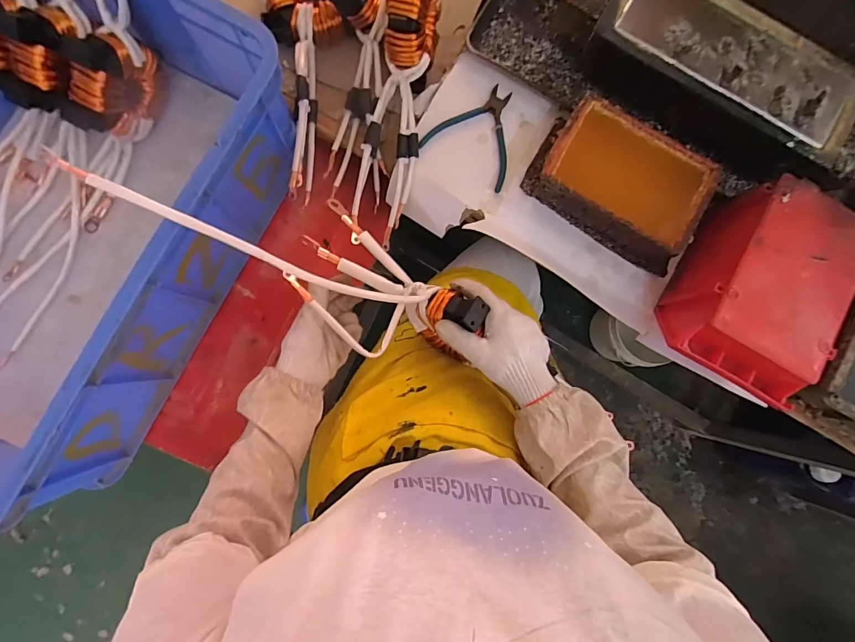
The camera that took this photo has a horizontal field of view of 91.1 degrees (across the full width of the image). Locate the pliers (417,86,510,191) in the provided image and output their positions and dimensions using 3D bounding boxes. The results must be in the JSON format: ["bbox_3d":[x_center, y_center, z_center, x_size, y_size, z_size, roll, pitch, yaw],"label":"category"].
[{"bbox_3d":[0.078,-0.265,0.584,0.126,0.007,0.131,32,83,1],"label":"pliers"}]

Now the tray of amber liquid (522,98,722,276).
[{"bbox_3d":[0.255,-0.180,0.551,0.231,0.066,0.139,28,83,1],"label":"tray of amber liquid"}]

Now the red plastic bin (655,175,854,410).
[{"bbox_3d":[0.402,-0.036,0.514,0.150,0.101,0.233,29,83,1],"label":"red plastic bin"}]

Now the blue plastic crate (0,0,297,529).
[{"bbox_3d":[-0.476,-0.120,0.514,0.418,0.198,0.592,26,83,0],"label":"blue plastic crate"}]

